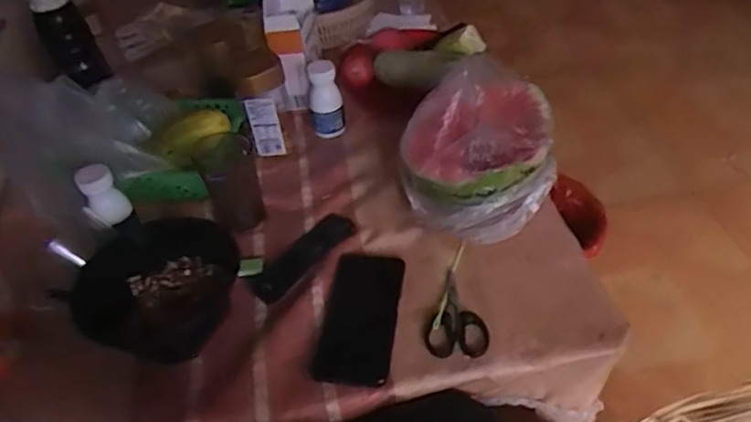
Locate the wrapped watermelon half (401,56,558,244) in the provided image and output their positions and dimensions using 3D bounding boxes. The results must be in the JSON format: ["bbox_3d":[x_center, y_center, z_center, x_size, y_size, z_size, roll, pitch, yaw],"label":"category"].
[{"bbox_3d":[0.115,-0.065,0.676,0.166,0.166,0.170,-1,44,6],"label":"wrapped watermelon half"}]

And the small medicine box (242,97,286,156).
[{"bbox_3d":[-0.155,-0.117,0.822,0.040,0.090,0.011,-7,44,0],"label":"small medicine box"}]

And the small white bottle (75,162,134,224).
[{"bbox_3d":[-0.331,-0.021,0.706,0.043,0.068,0.045,-31,49,-23],"label":"small white bottle"}]

